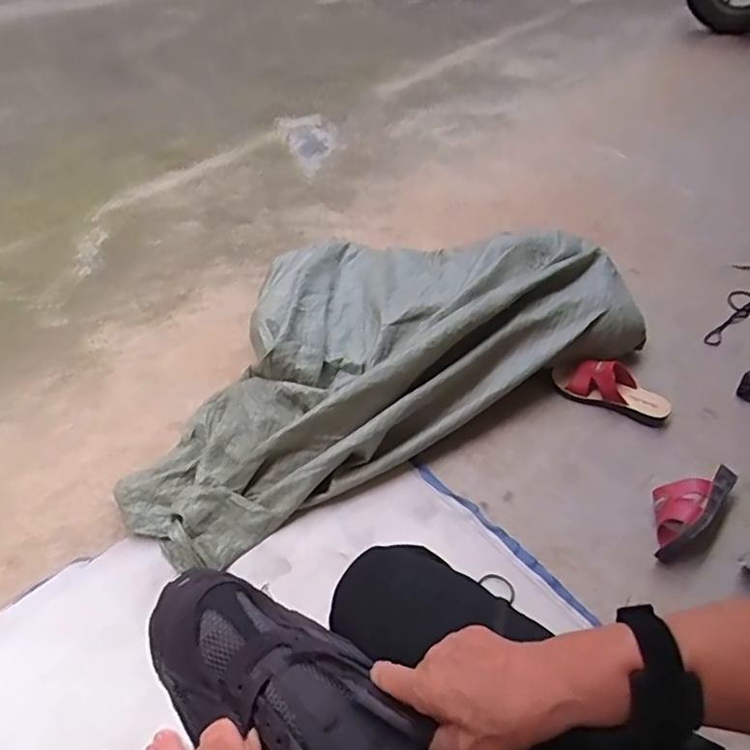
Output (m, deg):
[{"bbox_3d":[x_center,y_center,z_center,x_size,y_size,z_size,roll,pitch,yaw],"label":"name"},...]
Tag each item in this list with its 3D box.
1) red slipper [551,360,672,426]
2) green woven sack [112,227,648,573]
[{"bbox_3d":[0.489,0.024,1.159,0.233,0.088,0.094,23,50,22],"label":"red slipper"},{"bbox_3d":[-0.006,-0.069,1.166,1.059,0.205,0.494,-24,50,-21],"label":"green woven sack"}]

